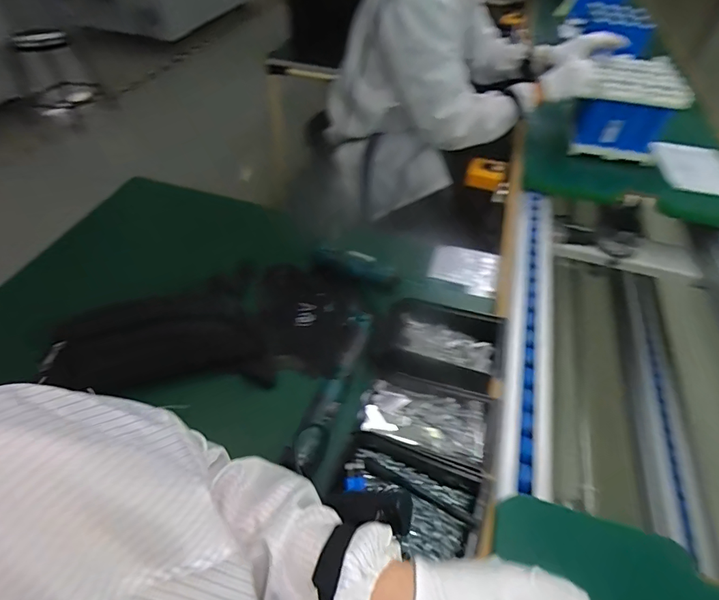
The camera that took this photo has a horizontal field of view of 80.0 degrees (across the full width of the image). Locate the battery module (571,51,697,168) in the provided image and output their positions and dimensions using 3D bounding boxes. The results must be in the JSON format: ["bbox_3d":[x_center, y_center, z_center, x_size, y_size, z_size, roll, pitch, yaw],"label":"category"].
[{"bbox_3d":[0.609,-0.450,1.022,0.199,0.172,0.197,14,49,9],"label":"battery module"}]

